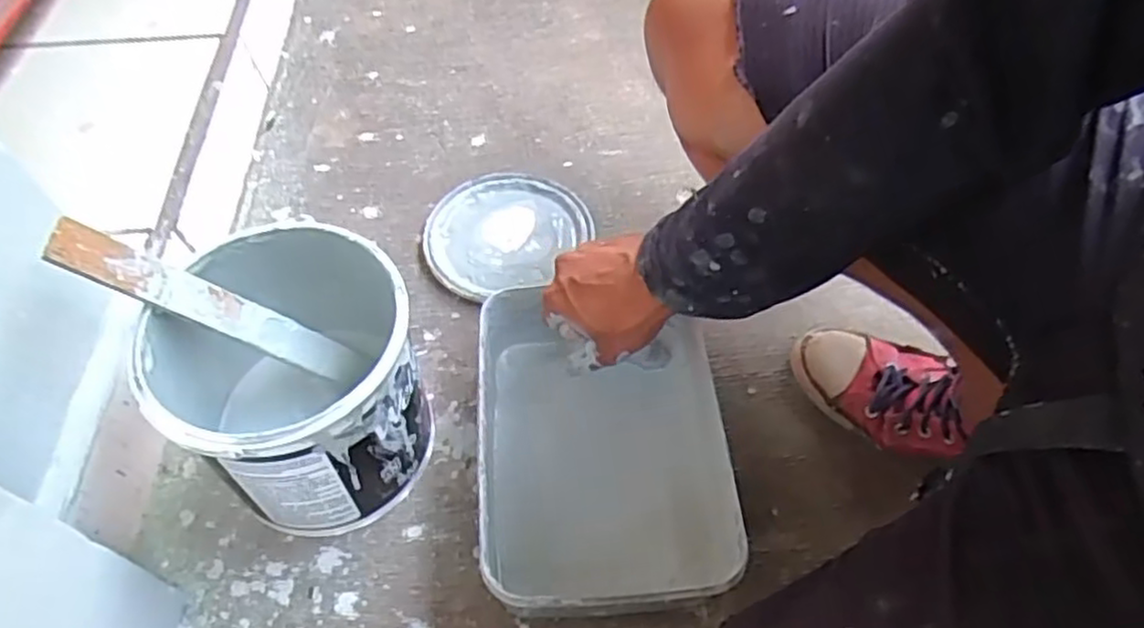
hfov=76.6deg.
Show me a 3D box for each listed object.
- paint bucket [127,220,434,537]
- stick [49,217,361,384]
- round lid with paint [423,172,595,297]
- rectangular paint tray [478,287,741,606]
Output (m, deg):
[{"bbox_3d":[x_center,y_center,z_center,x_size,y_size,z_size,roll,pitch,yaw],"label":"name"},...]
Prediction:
[{"bbox_3d":[-0.204,0.058,0.572,0.178,0.188,0.174,0,54,0],"label":"paint bucket"},{"bbox_3d":[-0.256,-0.003,0.533,0.007,0.228,0.030,2,67,42],"label":"stick"},{"bbox_3d":[-0.071,-0.097,0.787,0.177,0.012,0.156,-20,56,-13],"label":"round lid with paint"},{"bbox_3d":[0.027,0.108,0.596,0.195,0.092,0.262,-5,55,-1],"label":"rectangular paint tray"}]

